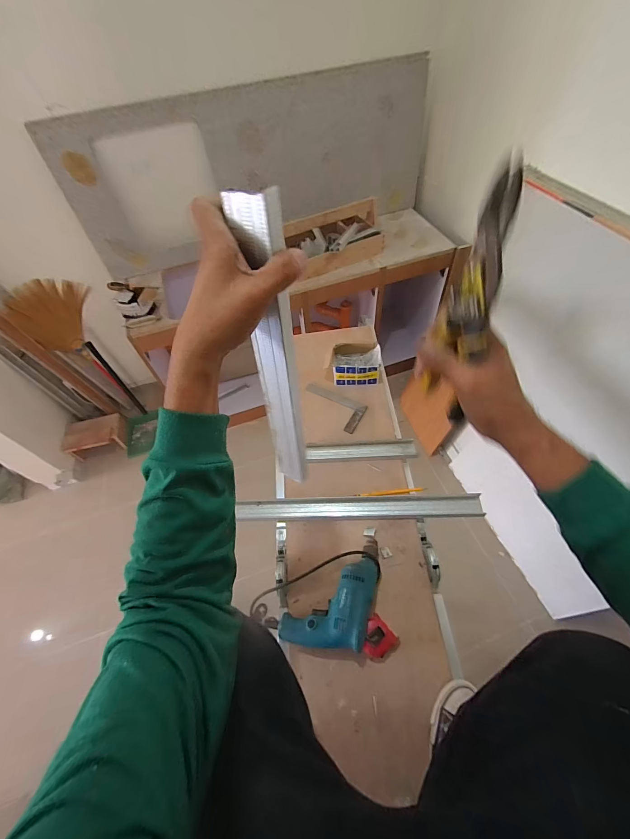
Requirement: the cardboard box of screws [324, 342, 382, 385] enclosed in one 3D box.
[{"bbox_3d":[0.112,-0.164,0.985,0.163,0.074,0.101,0,55,5],"label":"cardboard box of screws"}]

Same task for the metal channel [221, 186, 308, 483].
[{"bbox_3d":[-0.041,-0.051,0.405,0.057,0.383,0.029,21,51,21],"label":"metal channel"}]

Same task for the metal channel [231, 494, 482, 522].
[{"bbox_3d":[0.107,0.219,0.816,0.580,0.030,0.051,-2,55,3],"label":"metal channel"}]

